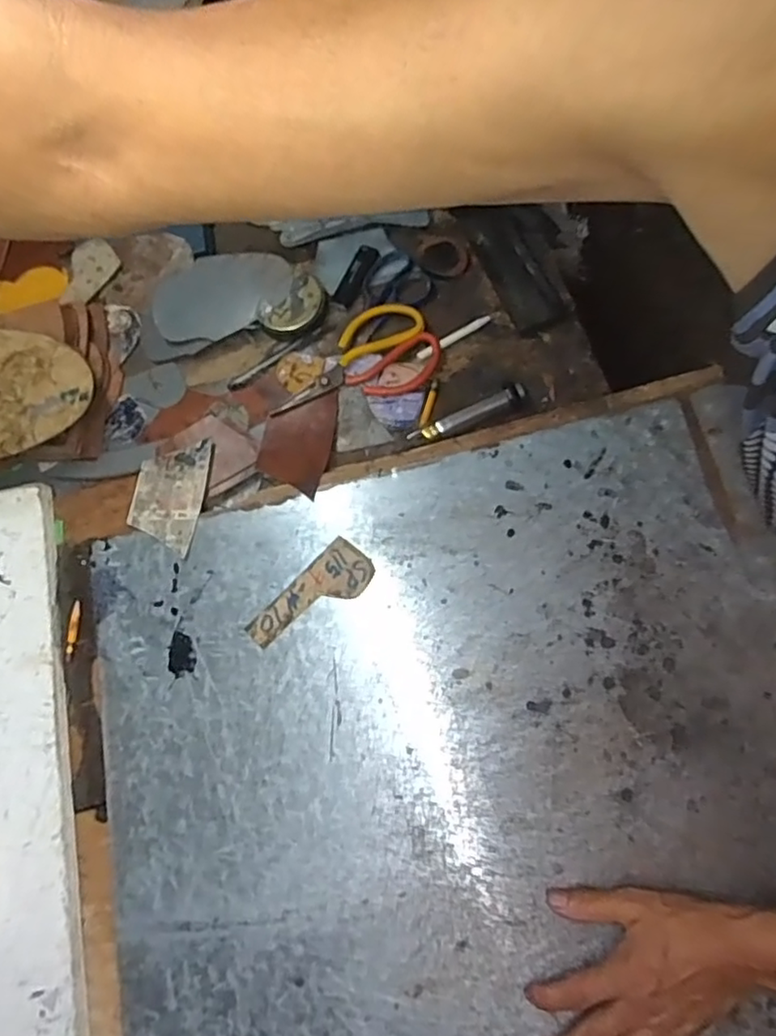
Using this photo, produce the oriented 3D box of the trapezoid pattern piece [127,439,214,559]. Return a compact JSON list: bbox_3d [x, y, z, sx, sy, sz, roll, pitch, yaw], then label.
[{"bbox_3d":[-0.219,-0.024,0.636,0.074,0.007,0.113,4,73,9],"label":"trapezoid pattern piece"}]

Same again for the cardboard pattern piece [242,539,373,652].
[{"bbox_3d":[-0.070,0.075,0.588,0.124,0.004,0.053,-44,72,-6],"label":"cardboard pattern piece"}]

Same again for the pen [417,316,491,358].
[{"bbox_3d":[0.069,-0.191,0.668,0.085,0.007,0.010,-30,73,-6],"label":"pen"}]

